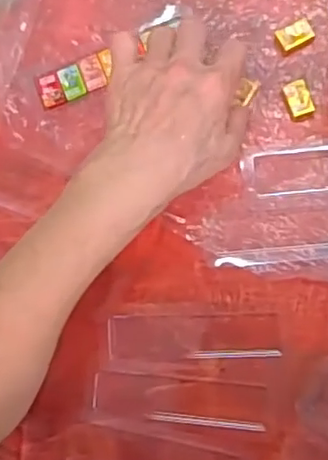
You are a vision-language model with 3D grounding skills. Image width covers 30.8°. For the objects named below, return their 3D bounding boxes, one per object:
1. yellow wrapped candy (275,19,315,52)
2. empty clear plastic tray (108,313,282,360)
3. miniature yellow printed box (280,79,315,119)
[{"bbox_3d":[0.097,-0.144,0.439,0.025,0.009,0.019,-21,83,5],"label":"yellow wrapped candy"},{"bbox_3d":[0.021,0.077,0.428,0.121,0.009,0.032,-2,85,7],"label":"empty clear plastic tray"},{"bbox_3d":[0.098,-0.095,0.436,0.018,0.006,0.027,-20,83,5],"label":"miniature yellow printed box"}]

